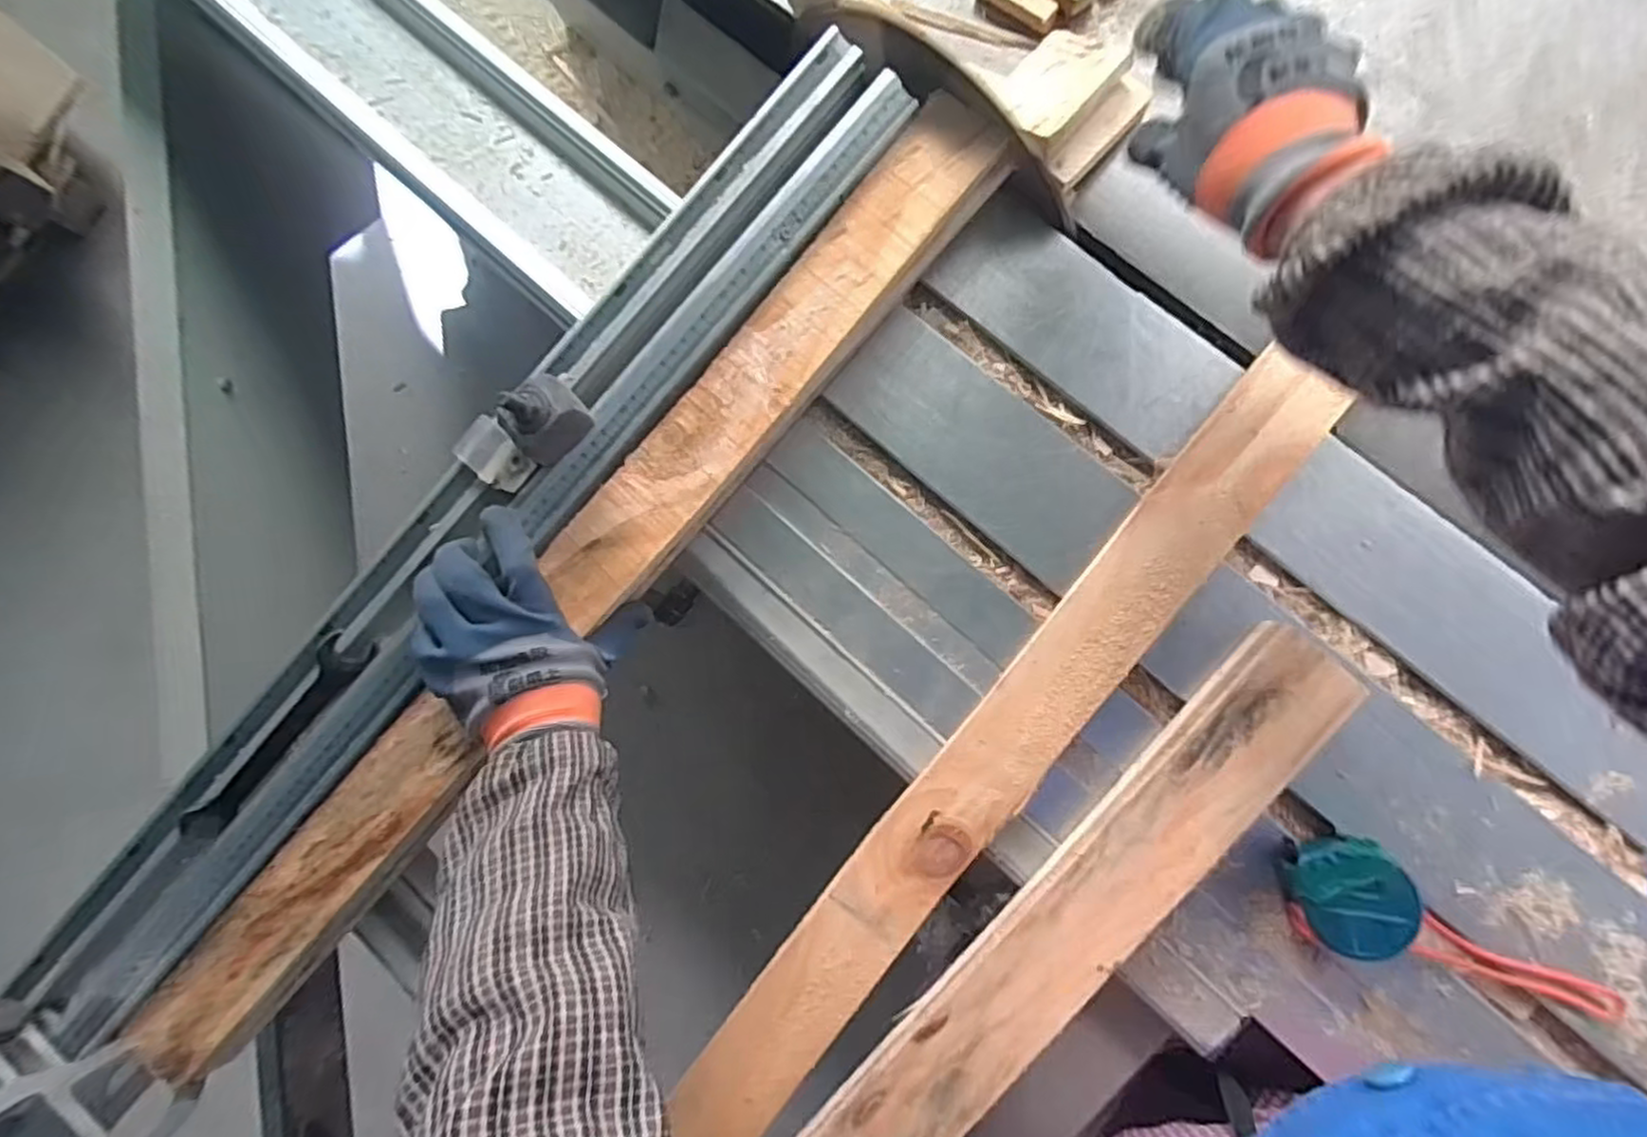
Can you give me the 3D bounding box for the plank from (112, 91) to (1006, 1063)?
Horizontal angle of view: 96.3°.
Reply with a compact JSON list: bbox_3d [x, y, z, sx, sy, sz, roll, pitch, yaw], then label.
[{"bbox_3d":[-0.168,0.014,0.503,0.072,0.040,0.819,42,91,9],"label":"plank"}]

